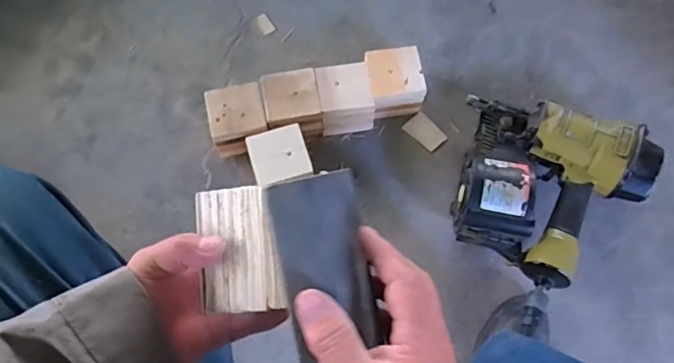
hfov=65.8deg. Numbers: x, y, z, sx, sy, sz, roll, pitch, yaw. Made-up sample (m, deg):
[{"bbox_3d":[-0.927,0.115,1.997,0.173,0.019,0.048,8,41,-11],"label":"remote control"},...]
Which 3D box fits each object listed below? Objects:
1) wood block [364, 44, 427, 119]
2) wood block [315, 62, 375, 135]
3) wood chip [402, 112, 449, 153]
[{"bbox_3d":[0.103,-0.169,0.929,0.094,0.078,0.109,-11,66,-2],"label":"wood block"},{"bbox_3d":[0.014,-0.141,0.918,0.092,0.077,0.103,-9,66,-2],"label":"wood block"},{"bbox_3d":[0.159,-0.089,0.932,0.046,0.005,0.074,-42,71,-15],"label":"wood chip"}]

